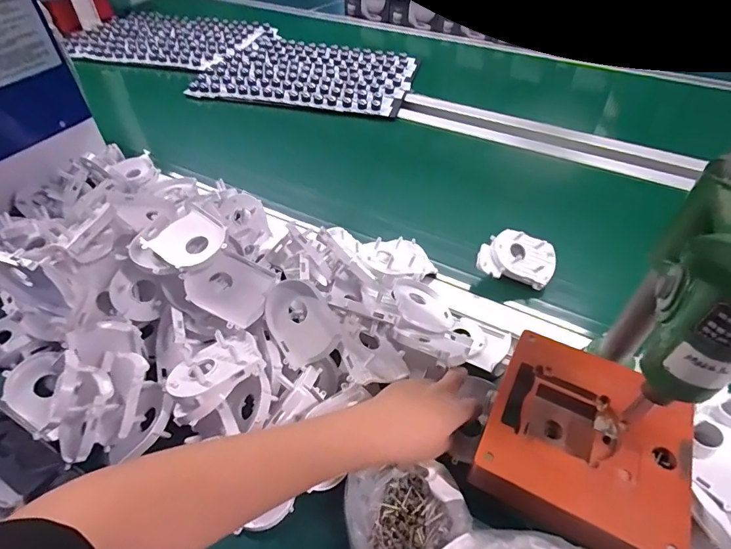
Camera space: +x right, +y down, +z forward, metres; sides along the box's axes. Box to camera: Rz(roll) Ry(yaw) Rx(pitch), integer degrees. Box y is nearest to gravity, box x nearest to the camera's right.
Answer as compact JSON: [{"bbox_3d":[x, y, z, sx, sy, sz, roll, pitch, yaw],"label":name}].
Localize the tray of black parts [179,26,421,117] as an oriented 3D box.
[{"bbox_3d":[-0.127,-0.486,1.051,0.473,0.044,0.372,11,47,10],"label":"tray of black parts"}]

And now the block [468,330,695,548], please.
[{"bbox_3d":[0.187,0.143,0.372,0.151,0.043,0.163,21,50,19],"label":"block"}]

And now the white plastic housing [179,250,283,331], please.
[{"bbox_3d":[-0.138,0.013,0.433,0.081,0.024,0.063,25,79,-6],"label":"white plastic housing"}]

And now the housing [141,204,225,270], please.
[{"bbox_3d":[-0.182,-0.033,0.440,0.080,0.031,0.065,34,55,28],"label":"housing"}]

